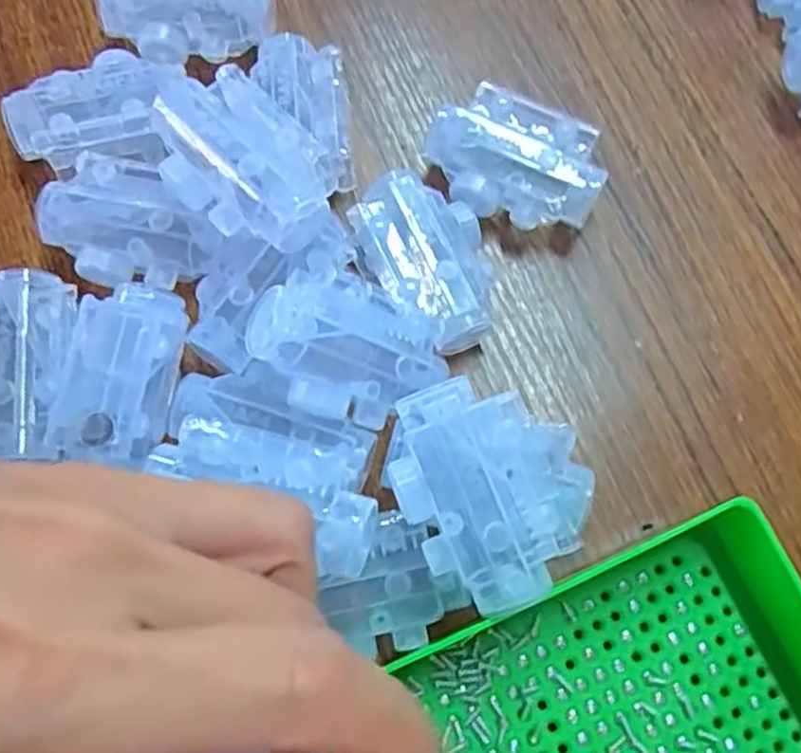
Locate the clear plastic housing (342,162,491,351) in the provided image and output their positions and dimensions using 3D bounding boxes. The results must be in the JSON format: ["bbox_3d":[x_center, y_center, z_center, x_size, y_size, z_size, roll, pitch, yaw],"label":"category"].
[{"bbox_3d":[0.011,-0.042,0.279,0.046,0.031,0.065,-18,74,-7],"label":"clear plastic housing"}]

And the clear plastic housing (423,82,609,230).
[{"bbox_3d":[0.044,-0.082,0.292,0.067,0.028,0.044,30,74,8],"label":"clear plastic housing"}]

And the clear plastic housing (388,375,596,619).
[{"bbox_3d":[0.028,0.034,0.223,0.051,0.021,0.066,-22,75,-8],"label":"clear plastic housing"}]

